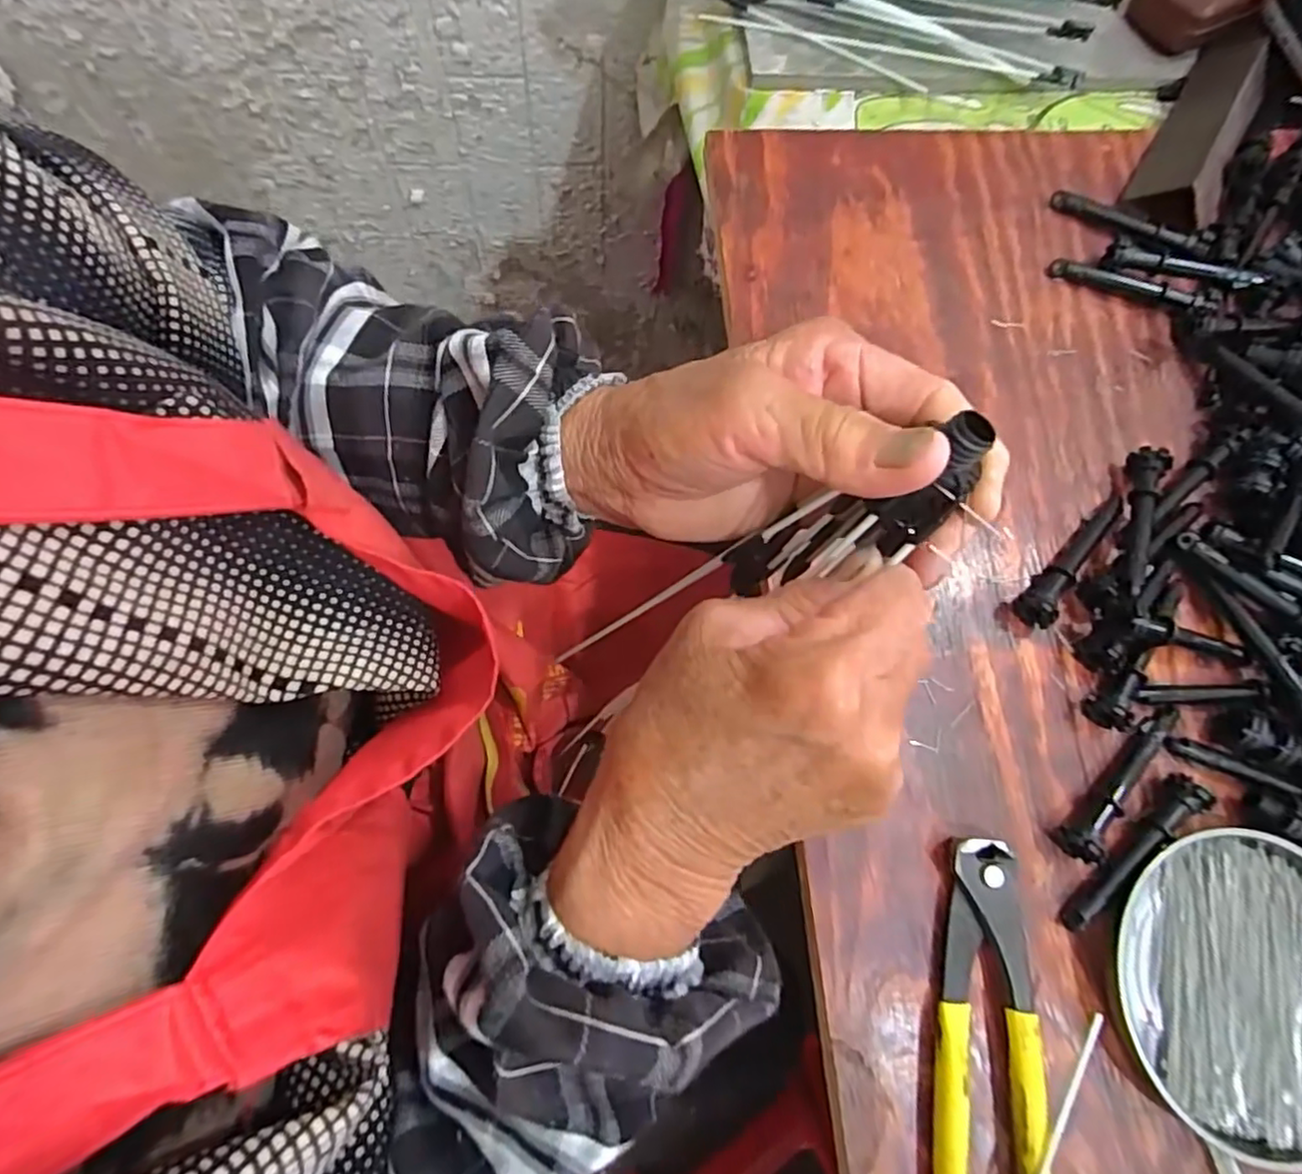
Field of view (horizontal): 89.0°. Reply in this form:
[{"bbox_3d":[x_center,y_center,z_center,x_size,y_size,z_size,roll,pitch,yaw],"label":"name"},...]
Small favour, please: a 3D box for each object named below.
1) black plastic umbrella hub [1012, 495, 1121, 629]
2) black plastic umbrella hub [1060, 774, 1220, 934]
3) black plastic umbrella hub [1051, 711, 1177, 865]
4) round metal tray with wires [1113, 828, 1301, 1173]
[{"bbox_3d":[0.229,-0.017,0.357,0.020,0.021,0.090,41,78,9],"label":"black plastic umbrella hub"},{"bbox_3d":[0.233,0.129,0.321,0.096,0.014,0.015,-39,79,-11],"label":"black plastic umbrella hub"},{"bbox_3d":[0.236,0.096,0.329,0.093,0.018,0.020,-44,80,-11],"label":"black plastic umbrella hub"},{"bbox_3d":[0.284,0.187,0.307,0.121,0.013,0.132,0,75,-1],"label":"round metal tray with wires"}]

